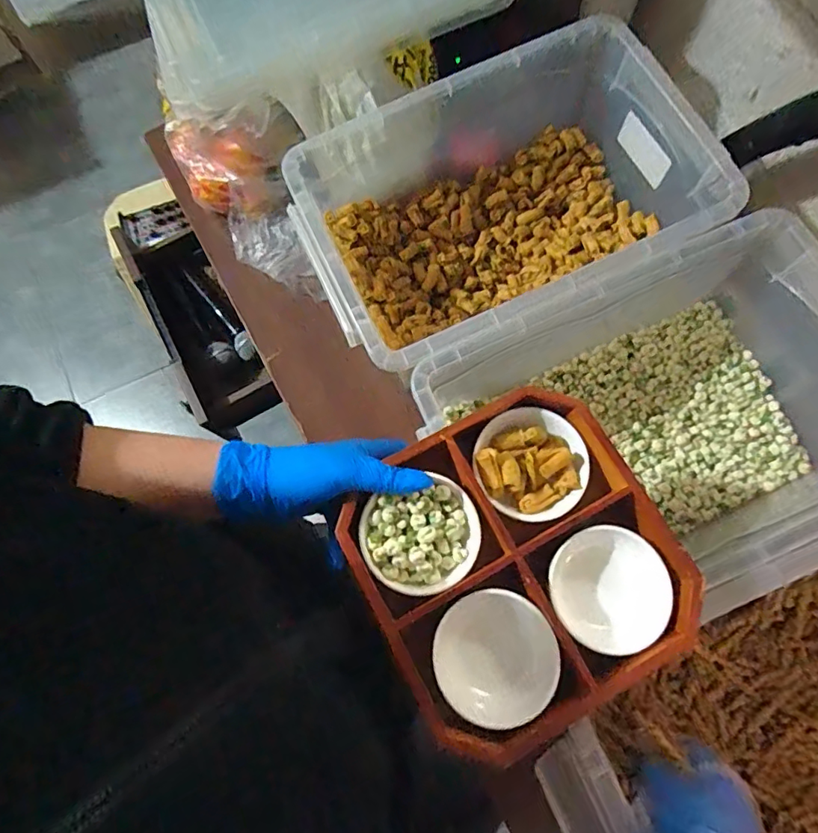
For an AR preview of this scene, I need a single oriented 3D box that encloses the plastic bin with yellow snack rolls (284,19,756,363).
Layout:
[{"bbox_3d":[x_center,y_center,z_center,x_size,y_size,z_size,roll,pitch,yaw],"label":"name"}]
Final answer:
[{"bbox_3d":[0.092,-0.212,0.561,0.387,0.160,0.274,-23,75,-5],"label":"plastic bin with yellow snack rolls"}]

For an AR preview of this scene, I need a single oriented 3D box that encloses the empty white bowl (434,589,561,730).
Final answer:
[{"bbox_3d":[0.059,0.165,0.358,0.082,0.026,0.078,-1,74,2],"label":"empty white bowl"}]

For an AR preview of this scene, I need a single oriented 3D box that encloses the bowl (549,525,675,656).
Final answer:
[{"bbox_3d":[0.139,0.122,0.370,0.078,0.038,0.080,-1,74,2],"label":"bowl"}]

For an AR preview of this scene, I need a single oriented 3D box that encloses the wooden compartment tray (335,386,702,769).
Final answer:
[{"bbox_3d":[0.075,0.101,0.373,0.204,0.039,0.201,-28,75,-6],"label":"wooden compartment tray"}]

